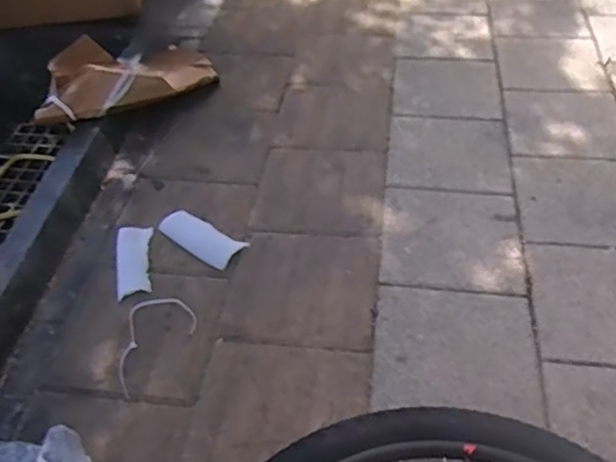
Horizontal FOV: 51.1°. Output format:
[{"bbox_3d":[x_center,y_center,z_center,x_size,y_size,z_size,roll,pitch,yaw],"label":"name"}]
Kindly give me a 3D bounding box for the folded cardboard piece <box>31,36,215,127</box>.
[{"bbox_3d":[-0.420,-0.357,1.462,0.416,0.136,0.237,-24,49,-20],"label":"folded cardboard piece"}]

